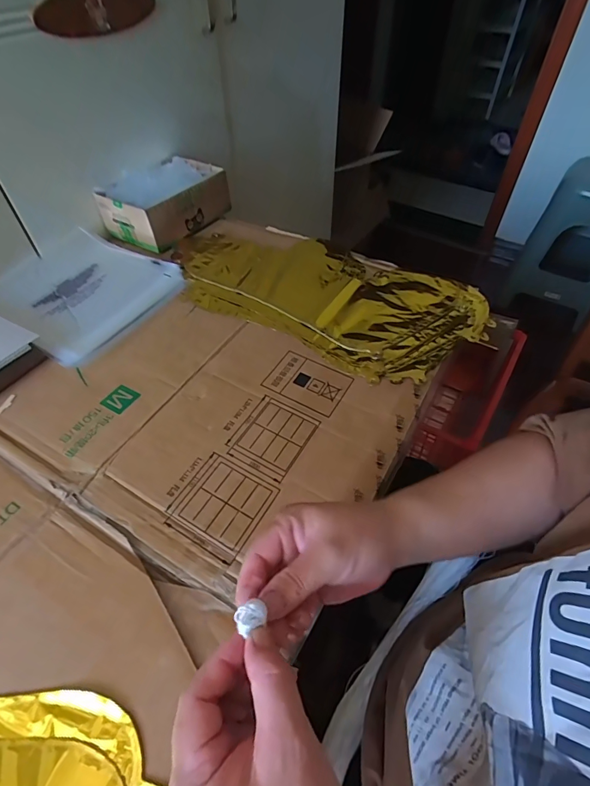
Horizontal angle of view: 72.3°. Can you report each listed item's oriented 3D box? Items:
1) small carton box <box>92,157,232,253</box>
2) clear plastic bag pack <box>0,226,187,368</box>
[{"bbox_3d":[-0.213,-0.324,0.682,0.139,0.071,0.186,30,57,23],"label":"small carton box"},{"bbox_3d":[-0.304,-0.152,0.574,0.222,0.022,0.212,26,55,20],"label":"clear plastic bag pack"}]

